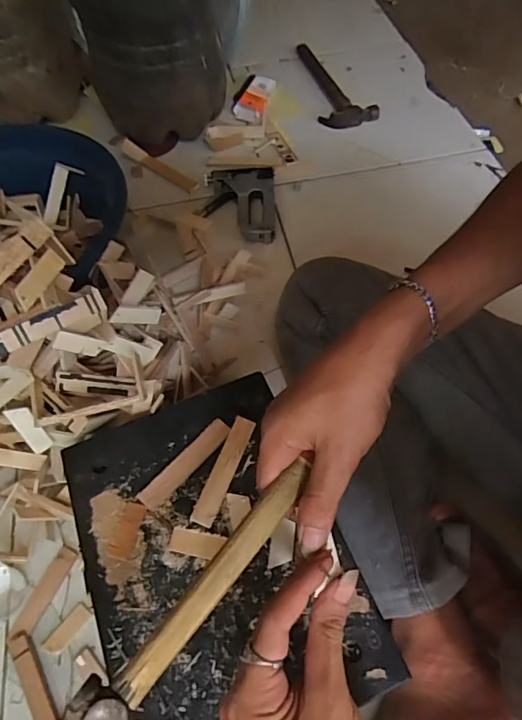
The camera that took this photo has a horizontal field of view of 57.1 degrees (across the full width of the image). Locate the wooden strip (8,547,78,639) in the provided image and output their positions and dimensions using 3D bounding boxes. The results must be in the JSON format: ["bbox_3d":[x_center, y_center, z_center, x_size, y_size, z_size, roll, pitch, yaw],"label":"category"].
[{"bbox_3d":[-0.227,0.243,0.504,0.021,0.004,0.091,21,62,16],"label":"wooden strip"}]

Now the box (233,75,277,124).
[{"bbox_3d":[-0.009,-0.513,0.938,0.054,0.023,0.124,19,62,15],"label":"box"}]

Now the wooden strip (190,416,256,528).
[{"bbox_3d":[-0.032,0.096,0.422,0.020,0.006,0.099,21,64,9],"label":"wooden strip"}]

